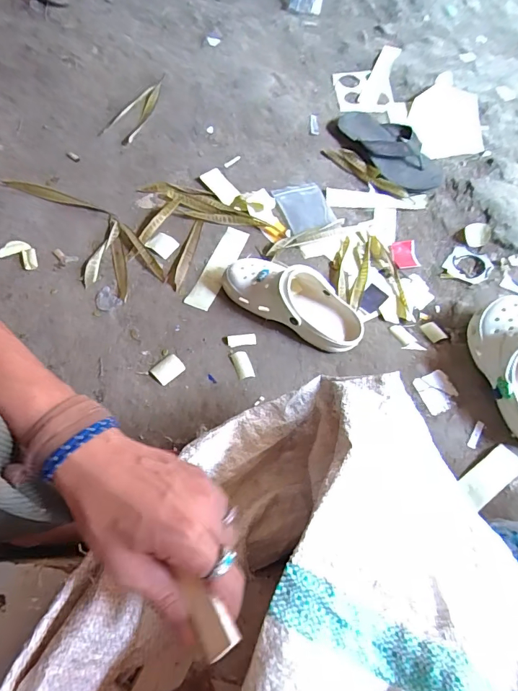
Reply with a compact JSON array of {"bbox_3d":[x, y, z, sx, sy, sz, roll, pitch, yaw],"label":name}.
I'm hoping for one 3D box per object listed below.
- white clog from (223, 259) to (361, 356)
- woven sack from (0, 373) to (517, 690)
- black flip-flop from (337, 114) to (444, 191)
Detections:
[{"bbox_3d":[0.054,-0.074,0.671,0.240,0.077,0.107,25,65,5],"label":"white clog"},{"bbox_3d":[0.019,0.217,0.300,0.387,0.193,0.321,-34,70,-17],"label":"woven sack"},{"bbox_3d":[0.278,-0.425,0.882,0.111,0.038,0.266,-32,72,-19],"label":"black flip-flop"}]

